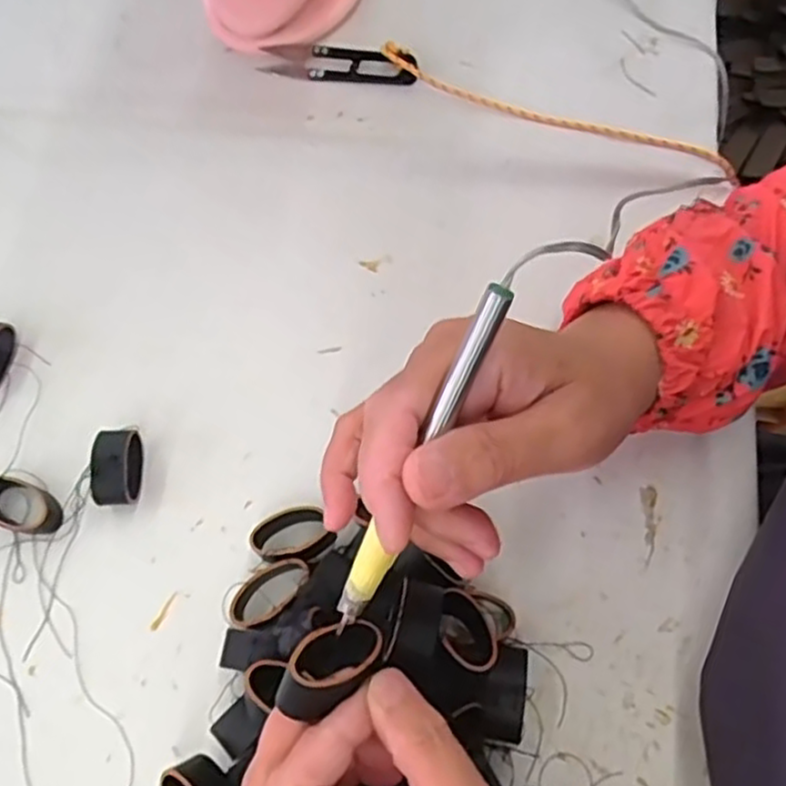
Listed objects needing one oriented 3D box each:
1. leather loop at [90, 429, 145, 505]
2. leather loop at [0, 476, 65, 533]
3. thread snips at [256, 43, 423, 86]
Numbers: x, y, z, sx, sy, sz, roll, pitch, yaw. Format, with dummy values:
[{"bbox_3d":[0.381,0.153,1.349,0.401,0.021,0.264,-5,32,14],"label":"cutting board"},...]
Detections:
[{"bbox_3d":[-0.137,0.037,0.356,0.021,0.020,0.037,-1,68,2],"label":"leather loop"},{"bbox_3d":[-0.187,0.057,0.357,0.040,0.013,0.024,22,71,10],"label":"leather loop"},{"bbox_3d":[-0.034,-0.208,0.442,0.099,0.013,0.023,12,69,7],"label":"thread snips"}]

